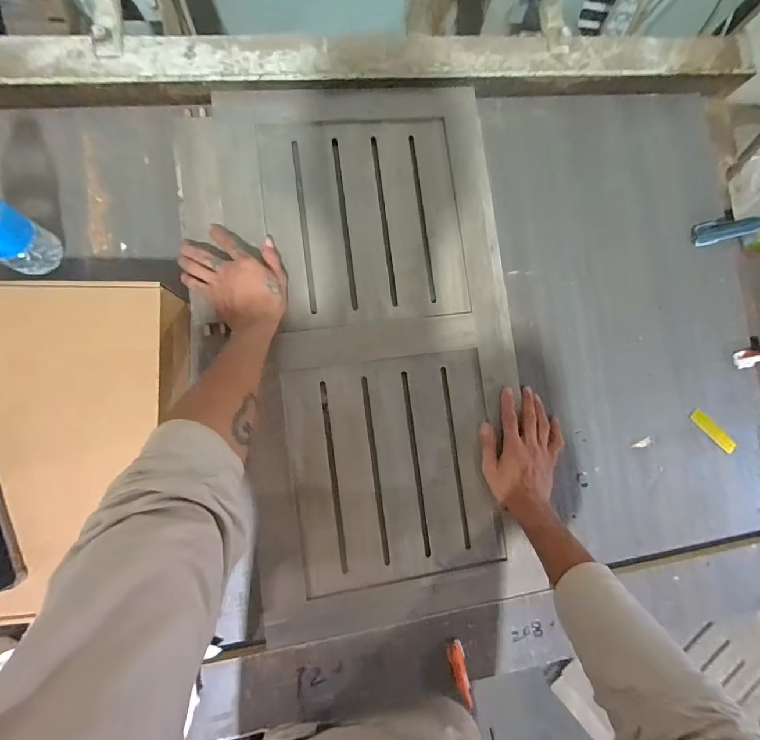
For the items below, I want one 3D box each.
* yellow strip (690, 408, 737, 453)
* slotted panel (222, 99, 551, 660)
[{"bbox_3d":[0.530,0.098,0.573,0.092,0.007,0.024,38,82,-4],"label":"yellow strip"},{"bbox_3d":[-0.001,-0.037,0.514,0.381,0.018,0.740,-3,86,-8],"label":"slotted panel"}]

